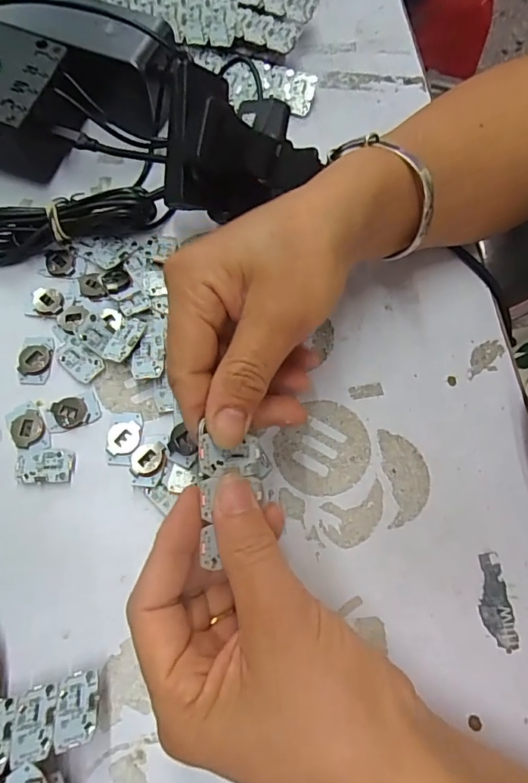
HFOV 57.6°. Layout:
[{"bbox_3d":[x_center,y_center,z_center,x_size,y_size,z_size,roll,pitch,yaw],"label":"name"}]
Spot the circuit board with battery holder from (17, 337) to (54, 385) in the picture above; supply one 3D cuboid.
[{"bbox_3d":[-0.135,-0.019,0.285,0.019,0.006,0.030,-3,70,-2],"label":"circuit board with battery holder"}]

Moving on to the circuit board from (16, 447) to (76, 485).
[{"bbox_3d":[-0.120,0.041,0.263,0.030,0.004,0.019,-3,70,-2],"label":"circuit board"}]

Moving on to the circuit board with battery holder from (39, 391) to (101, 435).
[{"bbox_3d":[-0.110,0.012,0.274,0.031,0.004,0.019,-15,71,-7],"label":"circuit board with battery holder"}]

